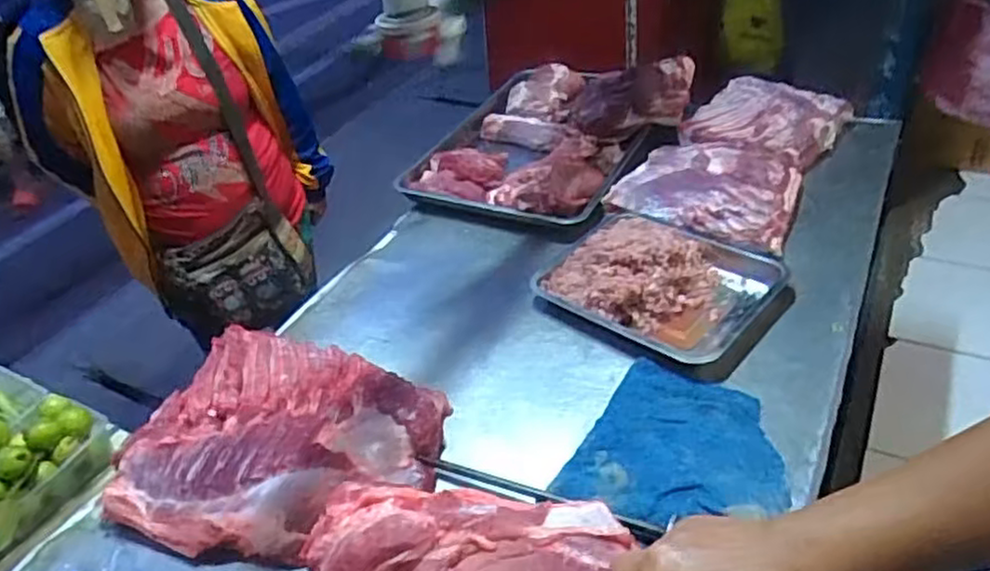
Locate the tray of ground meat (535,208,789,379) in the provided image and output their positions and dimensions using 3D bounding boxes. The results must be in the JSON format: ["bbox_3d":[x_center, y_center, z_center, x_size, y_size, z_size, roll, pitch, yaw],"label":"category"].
[{"bbox_3d":[0.243,-0.022,1.029,0.327,0.085,0.268,25,48,36],"label":"tray of ground meat"}]

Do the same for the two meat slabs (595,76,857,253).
[{"bbox_3d":[0.432,-0.246,1.276,0.294,0.065,0.502,17,43,28],"label":"two meat slabs"}]

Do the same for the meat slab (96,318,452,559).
[{"bbox_3d":[-0.254,0.192,0.863,0.355,0.055,0.297,8,39,19],"label":"meat slab"}]

